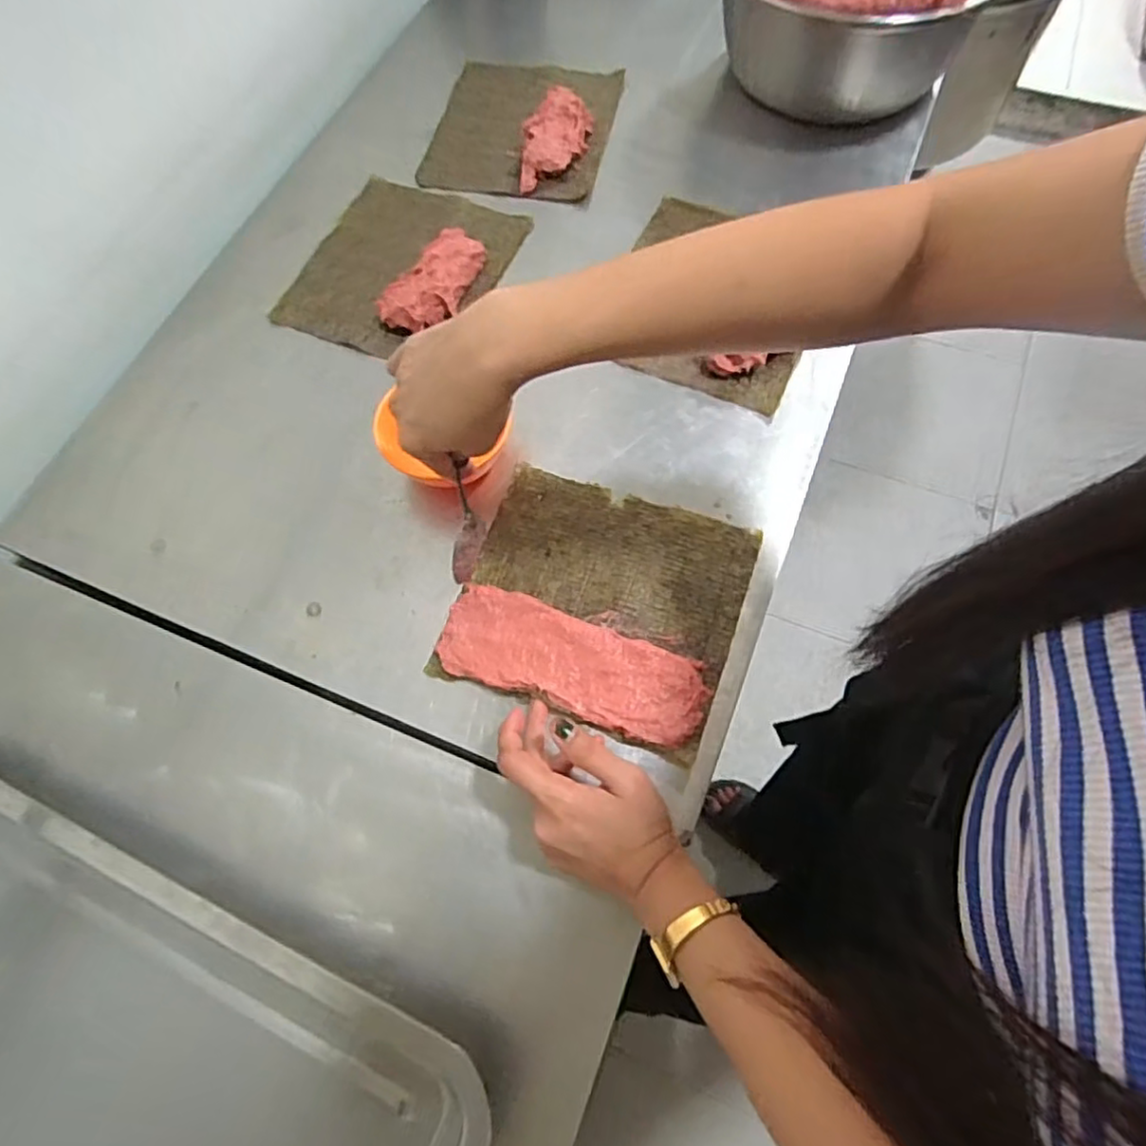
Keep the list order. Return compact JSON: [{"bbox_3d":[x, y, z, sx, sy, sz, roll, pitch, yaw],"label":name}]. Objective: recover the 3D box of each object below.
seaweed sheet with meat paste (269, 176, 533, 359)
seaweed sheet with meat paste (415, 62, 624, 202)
[{"bbox_3d":[-0.162,-0.295,0.620,0.177,0.031,0.200,22,71,11],"label":"seaweed sheet with meat paste"},{"bbox_3d":[-0.052,-0.476,0.683,0.176,0.029,0.200,11,69,7],"label":"seaweed sheet with meat paste"}]

